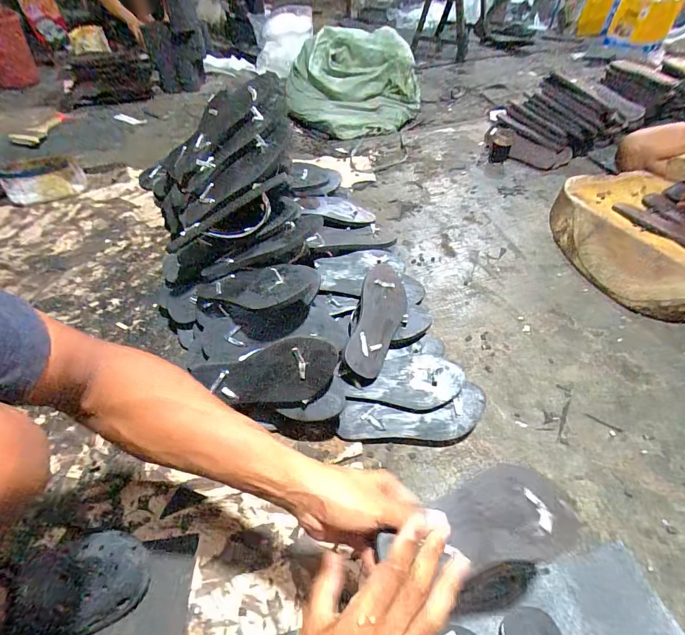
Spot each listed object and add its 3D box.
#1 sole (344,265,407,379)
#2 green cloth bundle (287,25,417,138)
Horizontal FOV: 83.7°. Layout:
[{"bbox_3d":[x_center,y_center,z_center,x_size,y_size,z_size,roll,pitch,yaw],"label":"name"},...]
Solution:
[{"bbox_3d":[0.067,-0.002,0.690,0.086,0.020,0.238,23,59,-11],"label":"sole"},{"bbox_3d":[0.014,-0.946,1.520,0.540,0.277,0.401,17,49,14],"label":"green cloth bundle"}]

